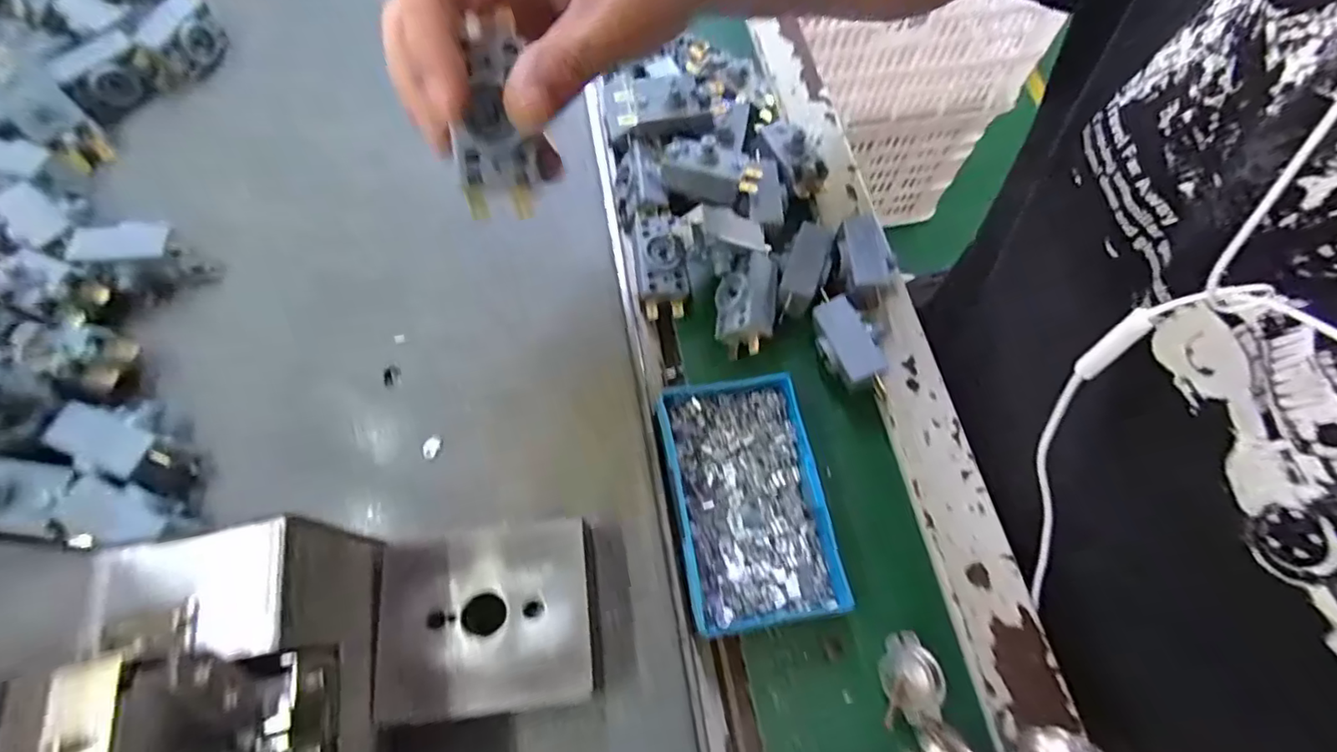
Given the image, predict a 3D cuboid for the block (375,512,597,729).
[{"bbox_3d":[-0.070,0.097,0.236,0.080,0.028,0.066,-6,66,-3],"label":"block"}]

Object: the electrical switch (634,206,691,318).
[{"bbox_3d":[-0.005,-0.065,0.335,0.027,0.016,0.062,-6,85,-3],"label":"electrical switch"}]

